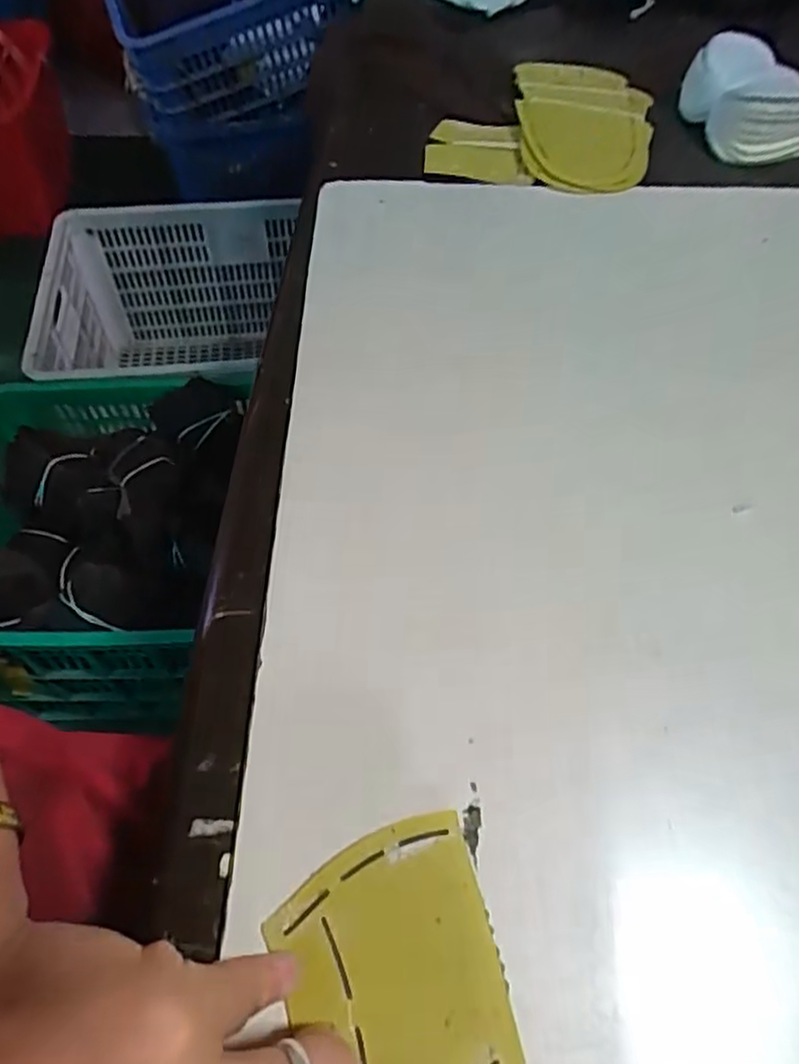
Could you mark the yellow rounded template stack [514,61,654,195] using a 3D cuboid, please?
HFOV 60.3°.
[{"bbox_3d":[0.146,-0.321,0.545,0.108,0.023,0.176,7,55,4],"label":"yellow rounded template stack"}]

